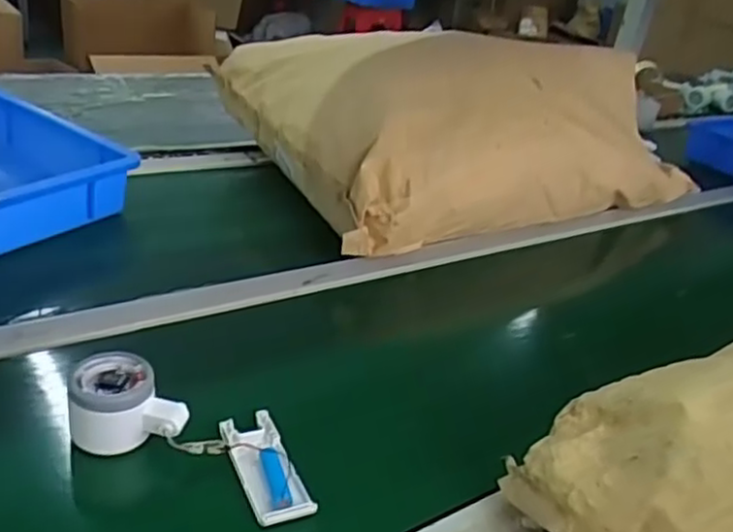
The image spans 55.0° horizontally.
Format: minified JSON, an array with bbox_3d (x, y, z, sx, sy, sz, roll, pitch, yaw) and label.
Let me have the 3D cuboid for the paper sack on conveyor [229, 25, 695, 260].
[{"bbox_3d":[0.159,-0.220,1.038,0.623,0.210,0.408,-8,33,-30],"label":"paper sack on conveyor"}]

